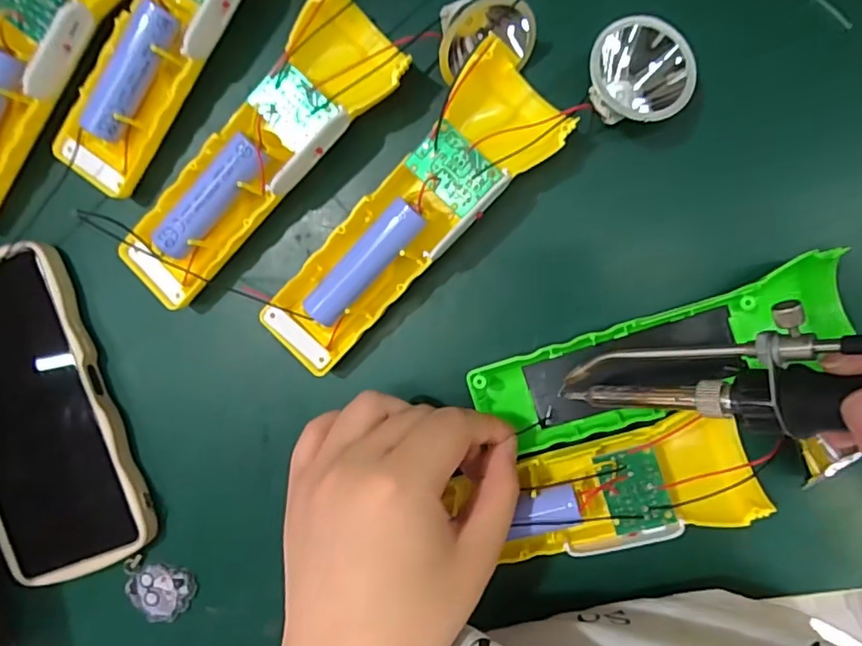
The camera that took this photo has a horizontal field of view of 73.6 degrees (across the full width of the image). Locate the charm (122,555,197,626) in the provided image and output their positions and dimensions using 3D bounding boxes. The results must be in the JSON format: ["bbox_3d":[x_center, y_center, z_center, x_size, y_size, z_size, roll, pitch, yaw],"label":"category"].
[{"bbox_3d":[-0.143,0.140,0.301,0.037,0.006,0.029,13,92,7],"label":"charm"}]

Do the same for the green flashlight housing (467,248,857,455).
[{"bbox_3d":[0.100,0.016,0.254,0.161,0.022,0.041,-20,88,7],"label":"green flashlight housing"}]

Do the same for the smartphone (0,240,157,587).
[{"bbox_3d":[-0.204,0.047,0.300,0.079,0.017,0.168,-20,88,7],"label":"smartphone"}]

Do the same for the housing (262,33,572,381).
[{"bbox_3d":[-0.008,-0.046,0.263,0.054,0.034,0.163,41,95,5],"label":"housing"}]

